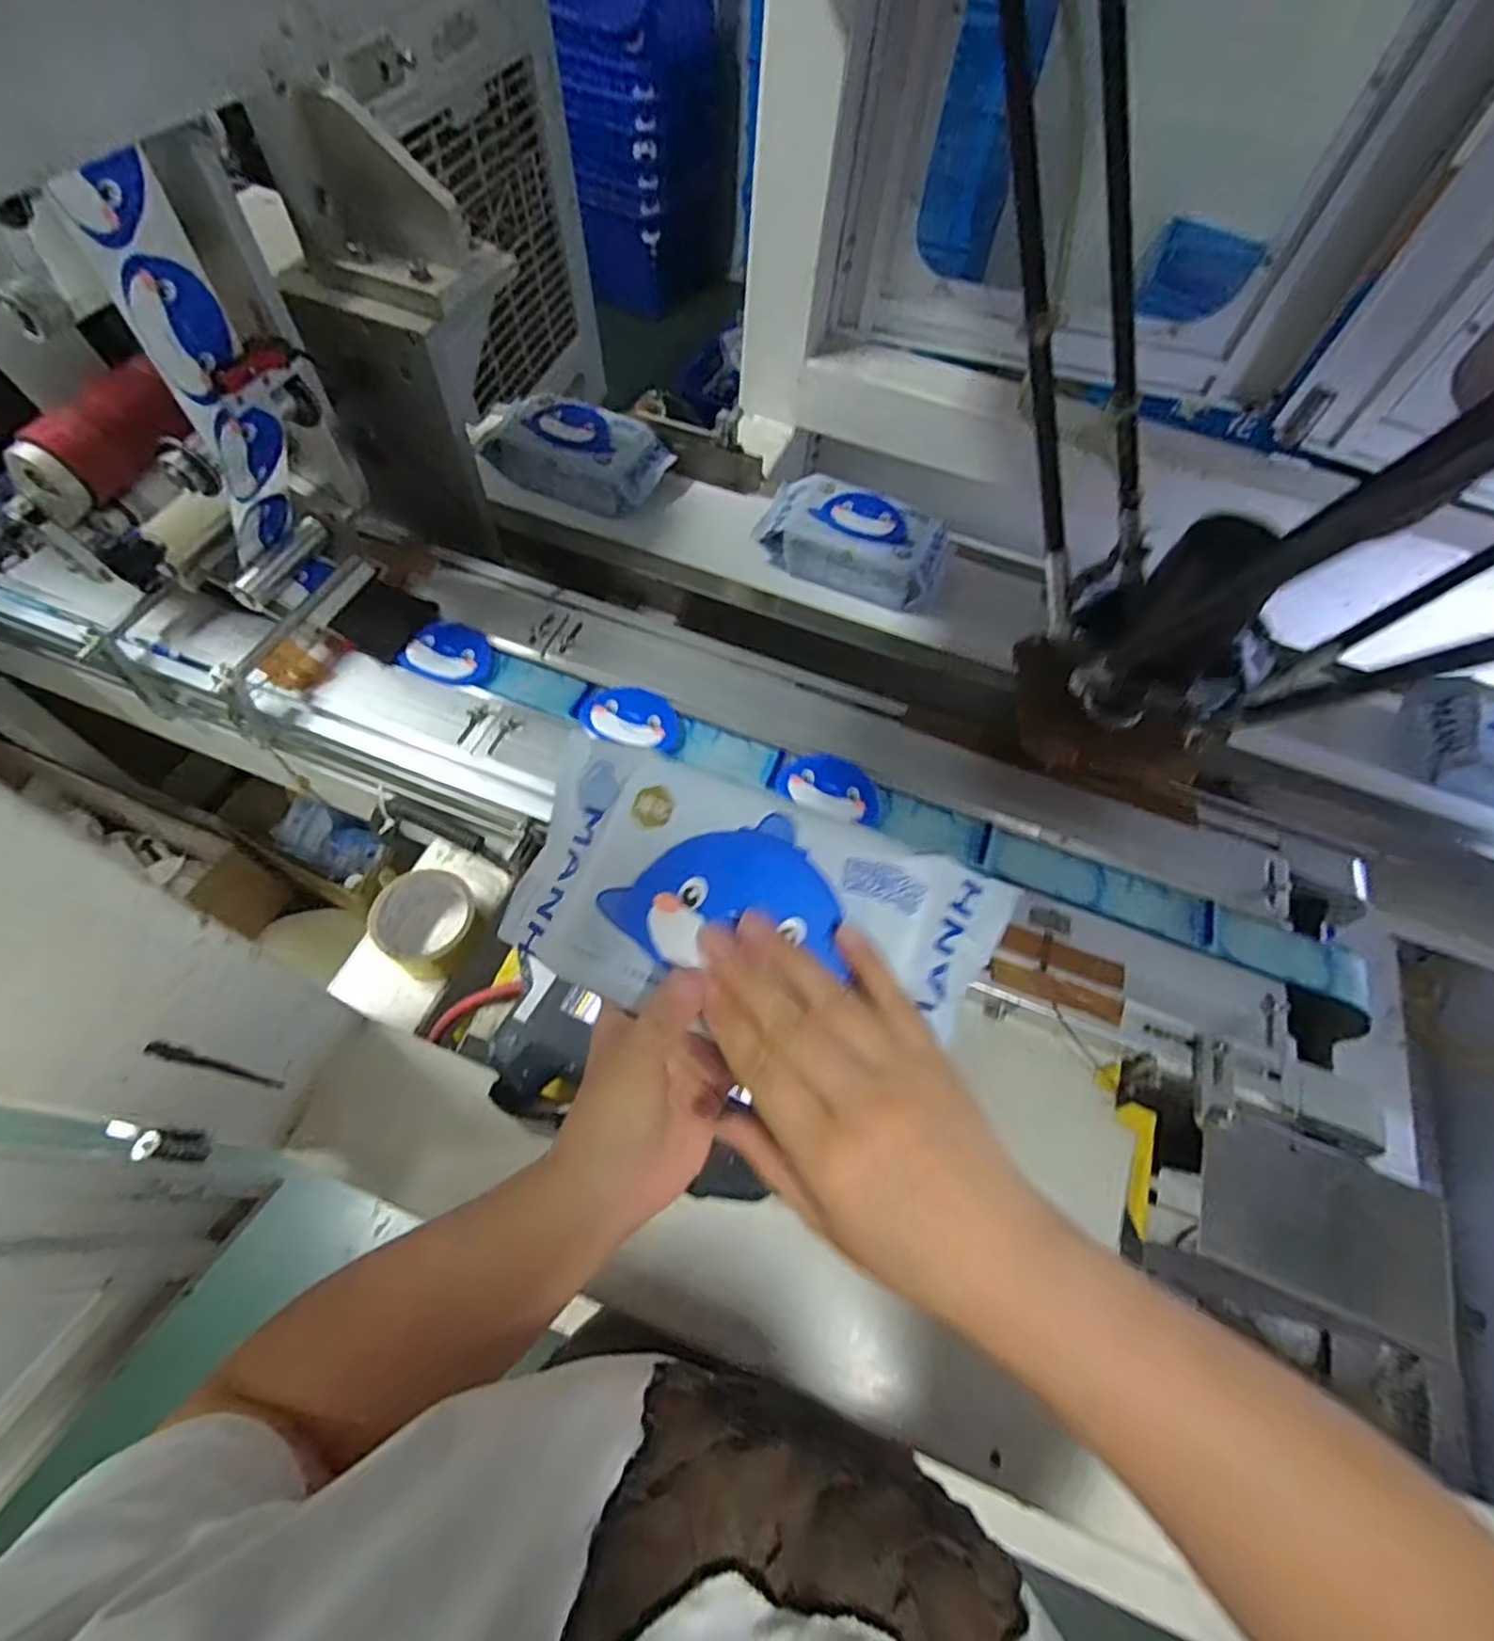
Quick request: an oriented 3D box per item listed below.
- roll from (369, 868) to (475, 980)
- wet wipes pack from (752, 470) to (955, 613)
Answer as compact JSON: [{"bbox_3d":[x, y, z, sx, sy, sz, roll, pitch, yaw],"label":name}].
[{"bbox_3d":[-0.291,0.093,0.642,0.080,0.048,0.093,13,60,3],"label":"roll"},{"bbox_3d":[0.128,-0.328,0.827,0.218,0.076,0.114,22,61,9],"label":"wet wipes pack"}]

